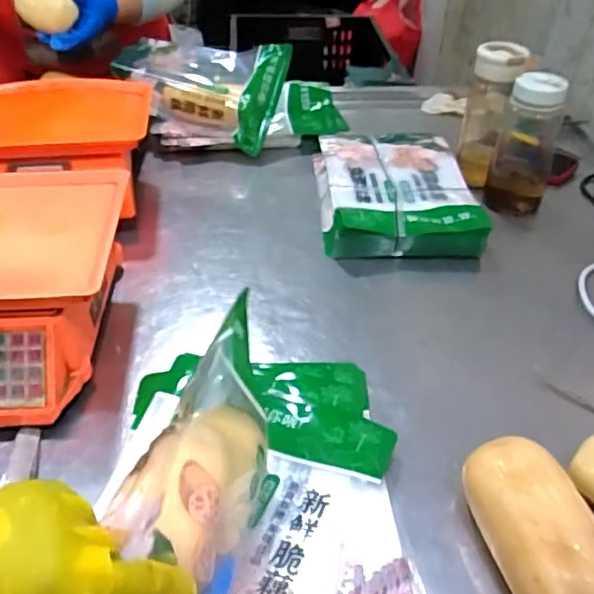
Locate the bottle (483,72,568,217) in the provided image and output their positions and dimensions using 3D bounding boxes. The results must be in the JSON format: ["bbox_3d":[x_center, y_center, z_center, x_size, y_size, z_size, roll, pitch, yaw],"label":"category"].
[{"bbox_3d":[0.331,-0.222,0.868,0.085,0.193,0.081,18,44,17],"label":"bottle"}]

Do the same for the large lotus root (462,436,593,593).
[{"bbox_3d":[0.185,0.186,0.470,0.073,0.065,0.158,-10,43,-14],"label":"large lotus root"}]

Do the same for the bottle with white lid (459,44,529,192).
[{"bbox_3d":[0.285,-0.270,0.904,0.062,0.198,0.083,4,41,1],"label":"bottle with white lid"}]

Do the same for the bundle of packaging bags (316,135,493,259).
[{"bbox_3d":[0.141,-0.162,0.907,0.210,0.057,0.308,0,41,-3],"label":"bundle of packaging bags"}]

